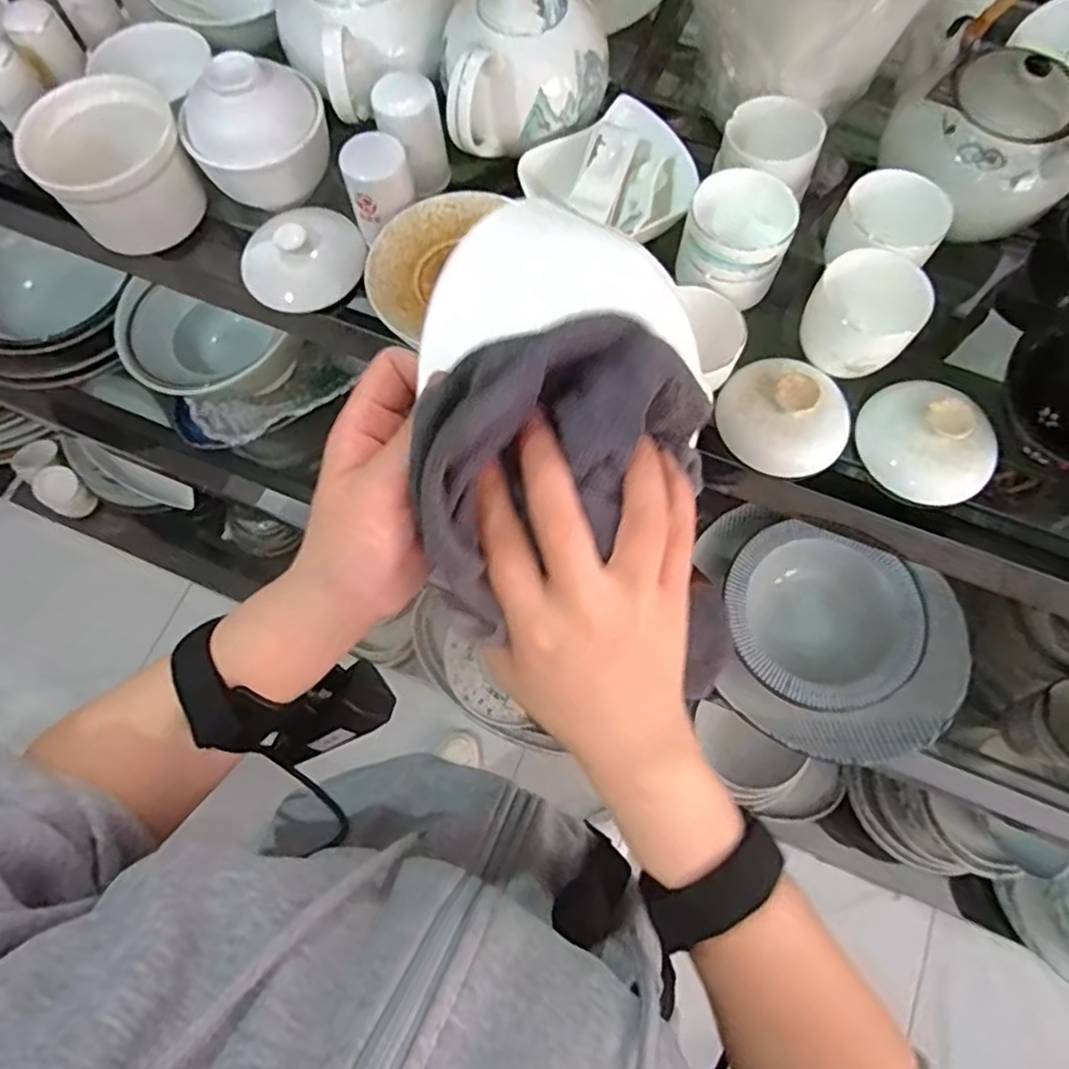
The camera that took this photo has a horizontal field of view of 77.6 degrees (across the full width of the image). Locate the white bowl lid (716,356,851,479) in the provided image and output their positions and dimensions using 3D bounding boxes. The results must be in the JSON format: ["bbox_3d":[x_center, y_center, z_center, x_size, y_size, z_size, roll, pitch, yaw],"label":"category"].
[{"bbox_3d":[0.178,-0.088,0.468,0.091,0.034,0.091,-22,73,-6],"label":"white bowl lid"}]

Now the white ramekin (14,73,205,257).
[{"bbox_3d":[-0.324,-0.287,0.520,0.100,0.070,0.107,0,72,1],"label":"white ramekin"}]

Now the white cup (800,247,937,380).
[{"bbox_3d":[0.225,-0.150,0.456,0.069,0.052,0.062,25,74,9],"label":"white cup"}]

